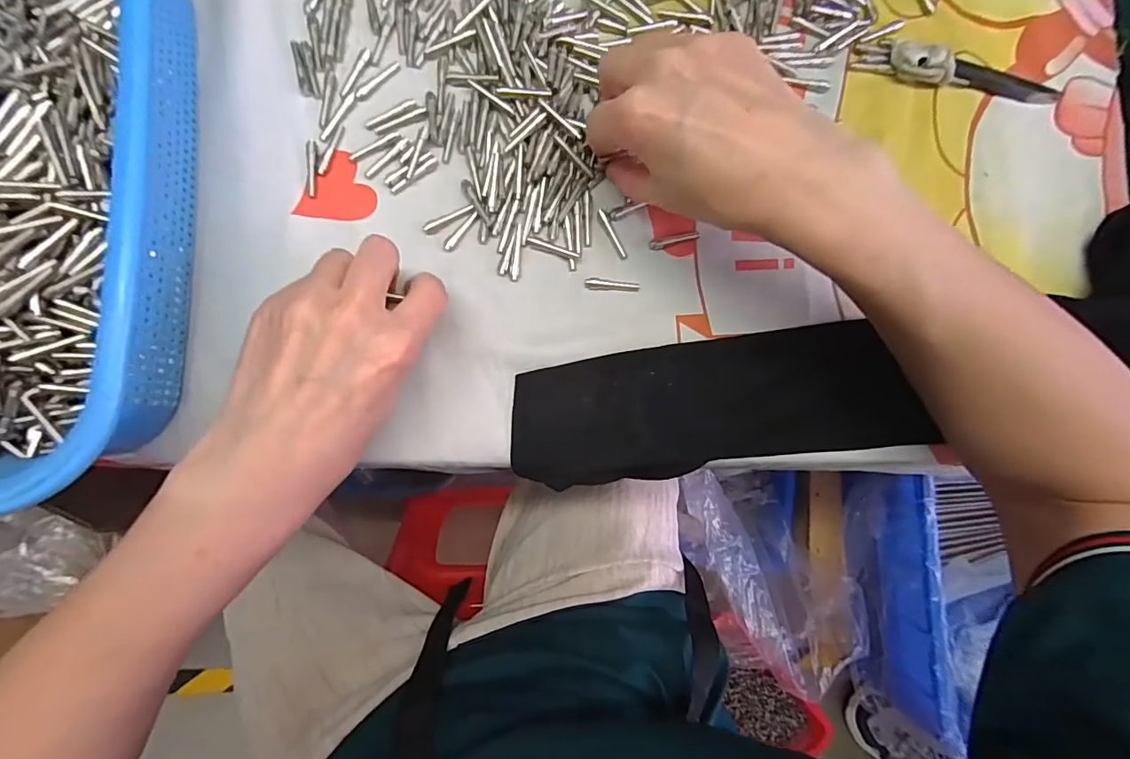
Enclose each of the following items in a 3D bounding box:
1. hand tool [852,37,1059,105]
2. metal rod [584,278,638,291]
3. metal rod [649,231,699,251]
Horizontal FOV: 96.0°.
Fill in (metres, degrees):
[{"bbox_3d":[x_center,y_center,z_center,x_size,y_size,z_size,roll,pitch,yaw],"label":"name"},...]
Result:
[{"bbox_3d":[0.235,-0.182,0.297,0.127,0.015,0.024,8,86,-5],"label":"hand tool"},{"bbox_3d":[0.026,-0.051,0.275,0.029,0.004,0.006,5,86,-5],"label":"metal rod"},{"bbox_3d":[0.061,-0.077,0.280,0.028,0.004,0.006,-12,88,-6],"label":"metal rod"}]

